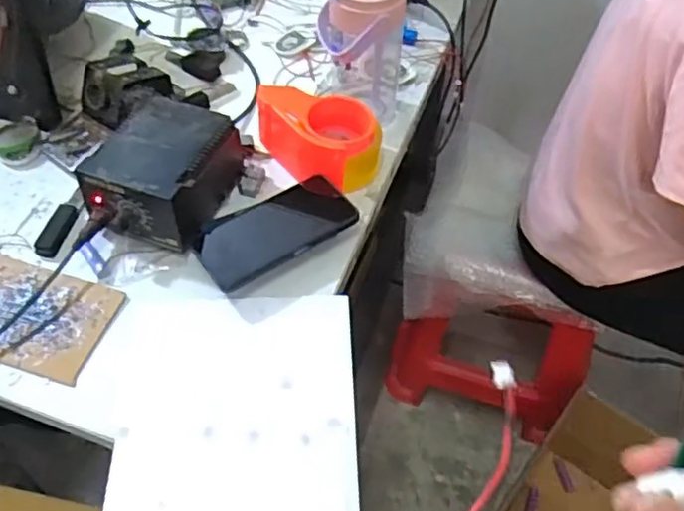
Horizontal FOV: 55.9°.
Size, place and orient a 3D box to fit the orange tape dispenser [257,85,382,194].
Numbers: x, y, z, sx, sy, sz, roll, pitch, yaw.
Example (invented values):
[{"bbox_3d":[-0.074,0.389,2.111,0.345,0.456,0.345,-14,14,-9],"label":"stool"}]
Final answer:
[{"bbox_3d":[-0.028,-0.140,0.730,0.138,0.078,0.078,28,58,19],"label":"orange tape dispenser"}]

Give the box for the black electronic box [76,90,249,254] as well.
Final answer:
[{"bbox_3d":[-0.191,-0.092,0.703,0.118,0.087,0.165,18,55,13],"label":"black electronic box"}]

